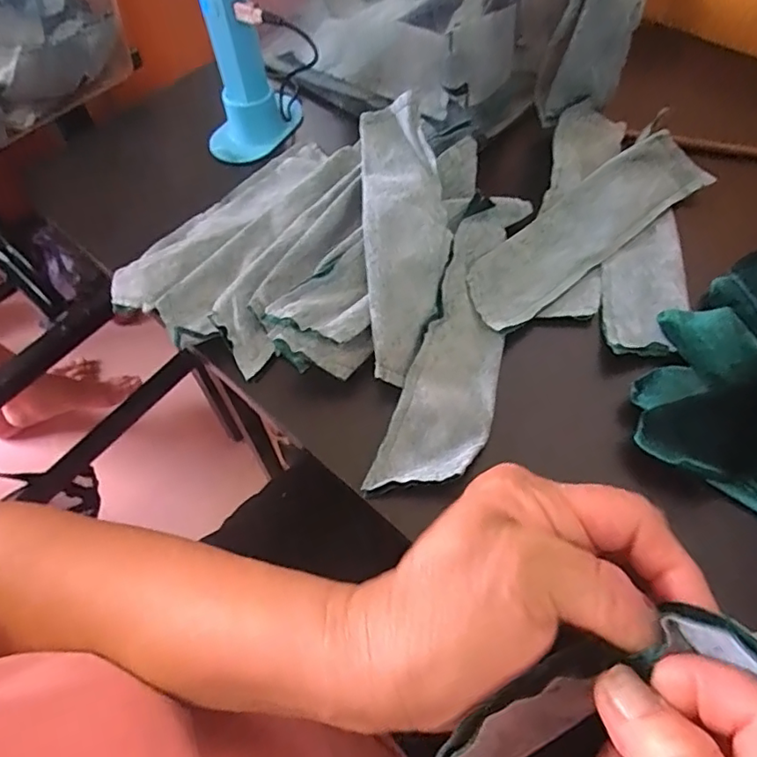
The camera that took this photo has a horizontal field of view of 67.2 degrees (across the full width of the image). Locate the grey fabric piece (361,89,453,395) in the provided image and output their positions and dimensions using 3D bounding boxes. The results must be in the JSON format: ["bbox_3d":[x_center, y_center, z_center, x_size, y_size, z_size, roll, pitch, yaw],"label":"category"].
[{"bbox_3d":[0.015,-0.085,0.338,0.050,0.021,0.175,-1,73,3],"label":"grey fabric piece"}]

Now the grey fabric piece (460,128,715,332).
[{"bbox_3d":[0.132,-0.100,0.363,0.192,0.019,0.050,-36,63,-17],"label":"grey fabric piece"}]

